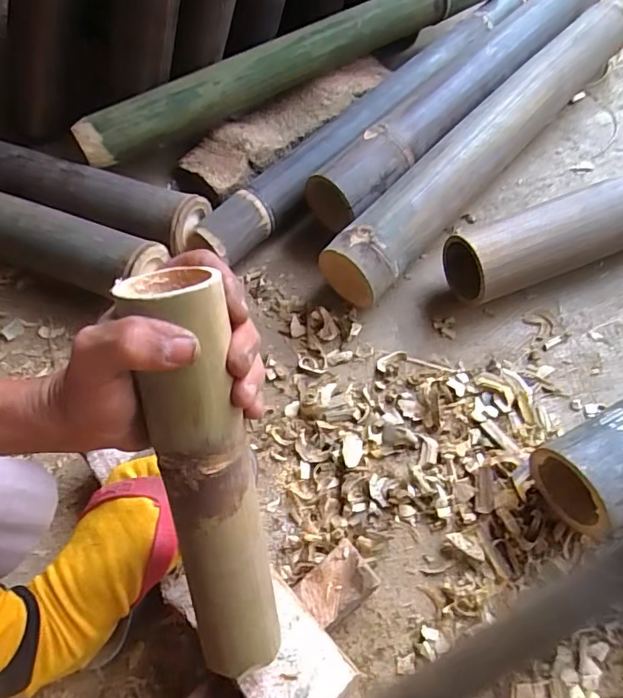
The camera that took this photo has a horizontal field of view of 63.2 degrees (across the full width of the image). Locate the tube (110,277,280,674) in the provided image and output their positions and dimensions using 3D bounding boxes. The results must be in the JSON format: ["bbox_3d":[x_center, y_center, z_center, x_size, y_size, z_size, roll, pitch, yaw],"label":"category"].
[{"bbox_3d":[-0.056,0.079,0.283,0.048,0.246,0.044,-5,20,0],"label":"tube"}]

